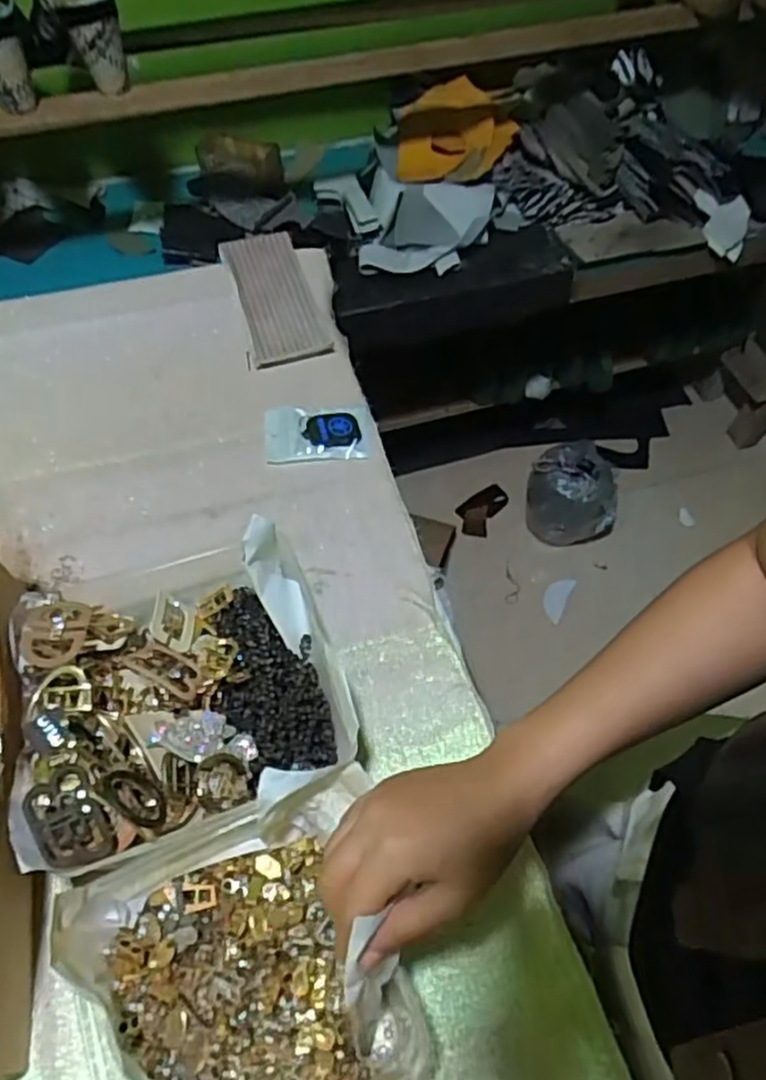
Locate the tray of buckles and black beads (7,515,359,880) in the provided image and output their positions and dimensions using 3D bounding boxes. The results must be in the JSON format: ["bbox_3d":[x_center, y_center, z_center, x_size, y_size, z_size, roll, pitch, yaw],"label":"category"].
[{"bbox_3d":[-0.136,0.104,0.497,0.206,0.091,0.204,-13,59,-11],"label":"tray of buckles and black beads"}]

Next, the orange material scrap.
[{"bbox_3d":[0.104,-0.579,1.016,0.161,0.068,0.146,2,57,-1],"label":"orange material scrap"}]

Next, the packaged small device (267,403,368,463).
[{"bbox_3d":[-0.063,-0.105,0.683,0.098,0.015,0.066,-1,57,-3],"label":"packaged small device"}]

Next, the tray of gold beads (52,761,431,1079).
[{"bbox_3d":[-0.075,0.240,0.401,0.170,0.095,0.157,-16,59,-13],"label":"tray of gold beads"}]

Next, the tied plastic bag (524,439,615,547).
[{"bbox_3d":[0.366,-0.083,1.437,0.159,0.192,0.134,-4,56,-3],"label":"tied plastic bag"}]

